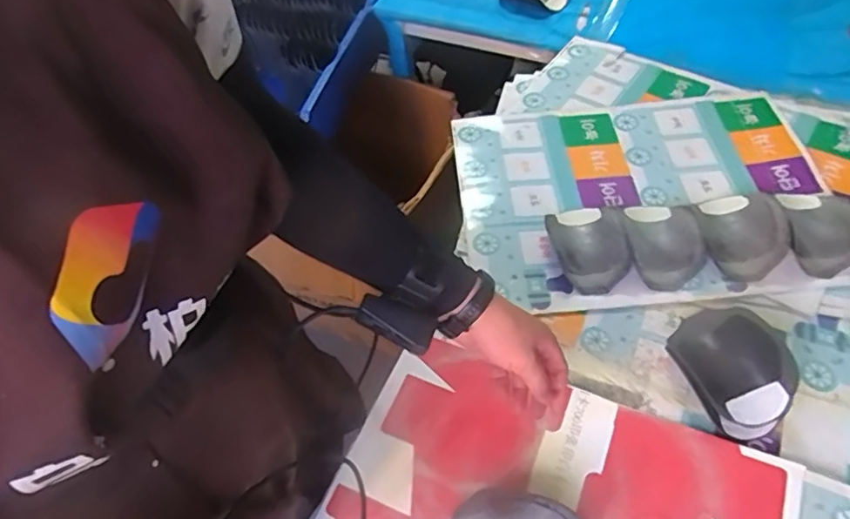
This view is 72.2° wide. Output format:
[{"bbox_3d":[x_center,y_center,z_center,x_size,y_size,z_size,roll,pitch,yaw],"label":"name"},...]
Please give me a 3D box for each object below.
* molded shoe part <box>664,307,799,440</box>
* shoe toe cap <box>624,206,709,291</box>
[{"bbox_3d":[0.348,0.121,0.673,0.103,0.070,0.155,-14,54,-7],"label":"molded shoe part"},{"bbox_3d":[0.335,-0.024,0.824,0.102,0.032,0.145,2,54,5],"label":"shoe toe cap"}]

